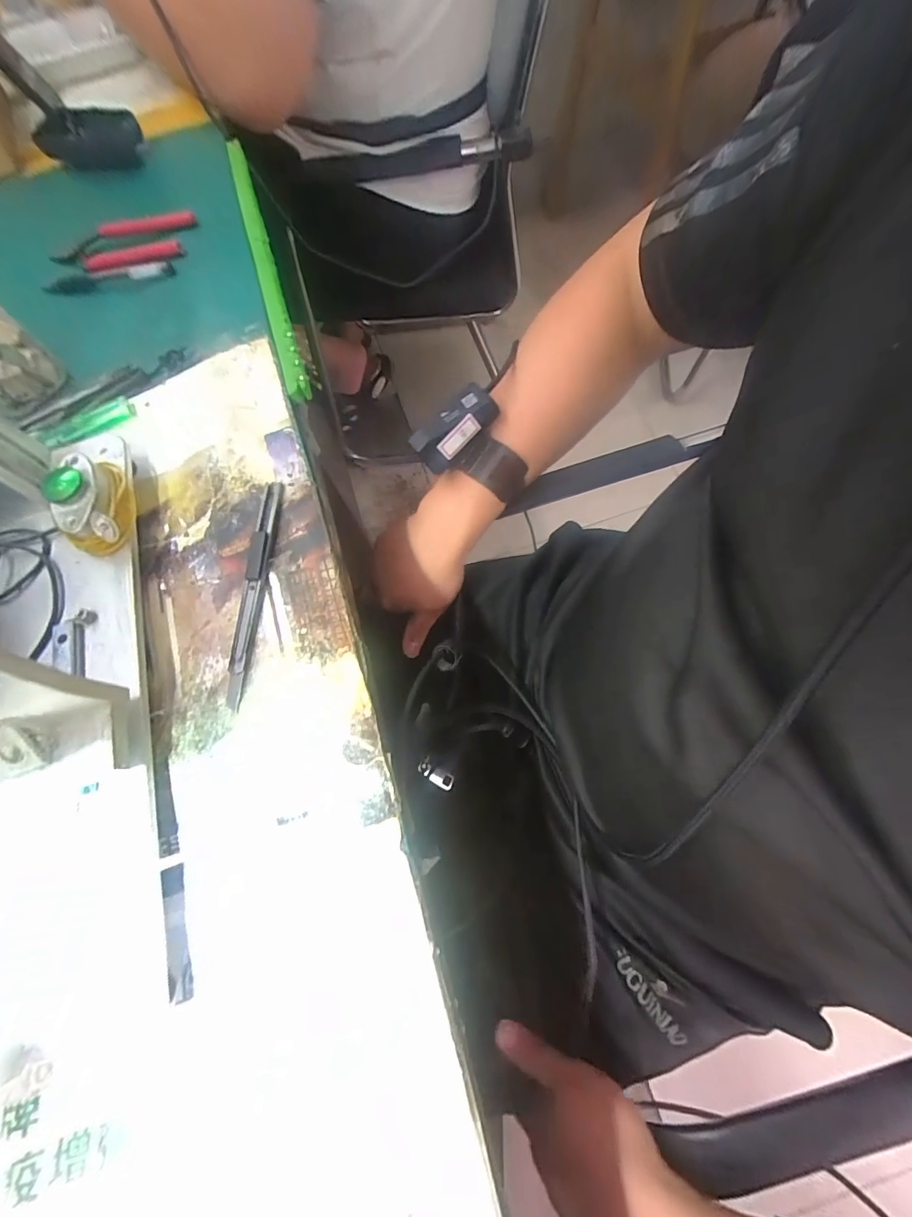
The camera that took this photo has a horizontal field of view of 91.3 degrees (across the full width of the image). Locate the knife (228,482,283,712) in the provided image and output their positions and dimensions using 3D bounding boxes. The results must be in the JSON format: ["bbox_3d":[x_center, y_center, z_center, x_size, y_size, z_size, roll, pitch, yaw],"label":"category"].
[{"bbox_3d":[-0.126,-0.014,0.275,0.013,0.010,0.143,2,70,6],"label":"knife"}]

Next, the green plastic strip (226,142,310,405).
[{"bbox_3d":[-0.164,-0.304,0.378,0.016,0.011,0.330,-19,70,-1],"label":"green plastic strip"}]

